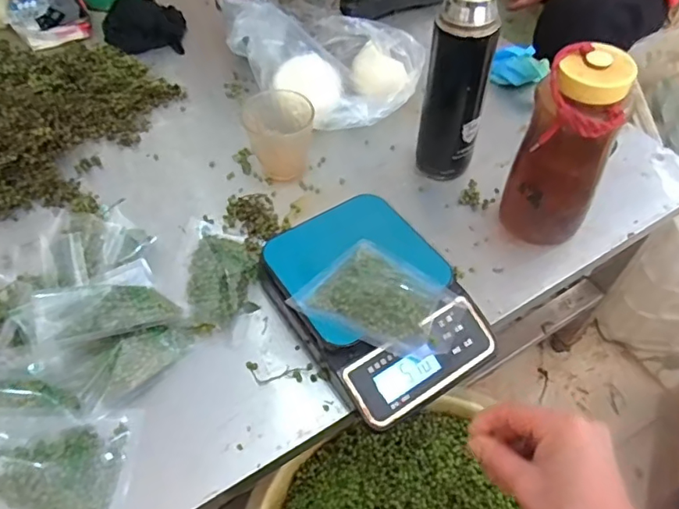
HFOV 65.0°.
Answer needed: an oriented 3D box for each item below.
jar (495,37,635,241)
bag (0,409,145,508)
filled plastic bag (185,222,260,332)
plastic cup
[{"bbox_3d":[0.223,-0.093,0.531,0.088,0.202,0.075,31,59,21],"label":"jar"},{"bbox_3d":[-0.248,0.171,0.441,0.140,0.035,0.092,0,53,0],"label":"bag"},{"bbox_3d":[-0.124,0.017,0.569,0.073,0.021,0.139,-7,53,-5],"label":"filled plastic bag"},{"bbox_3d":[-0.072,-0.148,0.651,0.079,0.087,0.091,-1,53,-1],"label":"plastic cup"}]

